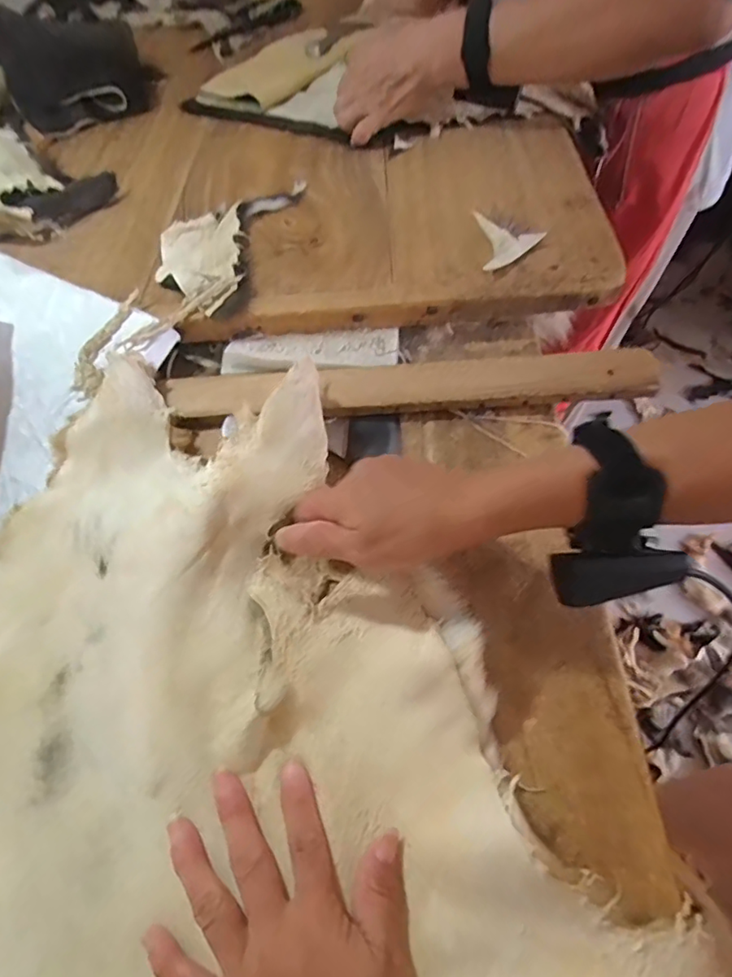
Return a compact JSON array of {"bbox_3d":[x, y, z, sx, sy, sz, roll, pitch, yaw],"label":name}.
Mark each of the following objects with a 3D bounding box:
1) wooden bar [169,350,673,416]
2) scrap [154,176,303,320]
[{"bbox_3d":[0.030,-0.085,0.454,0.387,0.016,0.047,-2,58,3],"label":"wooden bar"},{"bbox_3d":[-0.138,-0.238,0.530,0.101,0.026,0.204,9,60,10],"label":"scrap"}]

